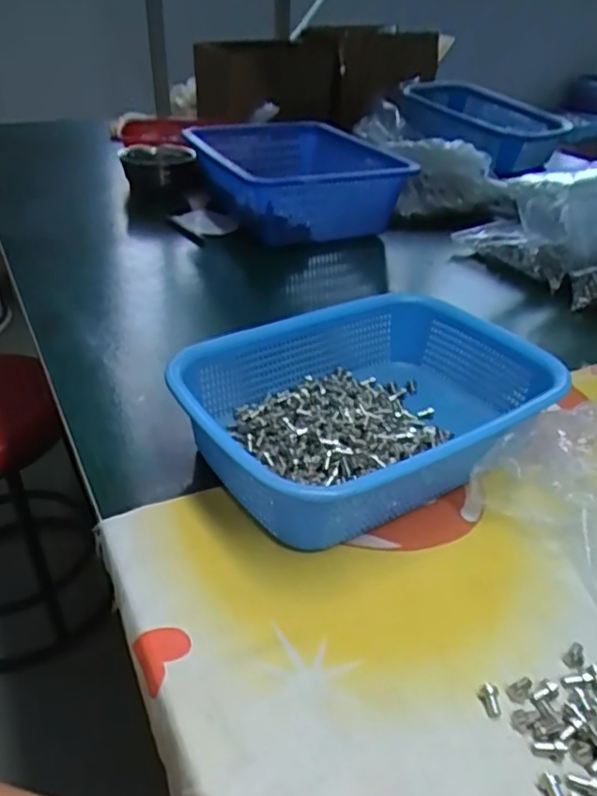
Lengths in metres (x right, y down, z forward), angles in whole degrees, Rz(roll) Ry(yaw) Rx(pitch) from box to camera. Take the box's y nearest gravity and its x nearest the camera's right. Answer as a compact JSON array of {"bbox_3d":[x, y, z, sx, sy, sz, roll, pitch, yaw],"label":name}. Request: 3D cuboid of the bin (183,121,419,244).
[{"bbox_3d":[-0.001,-0.339,0.970,0.271,0.103,0.378,-8,35,-16],"label":"bin"}]

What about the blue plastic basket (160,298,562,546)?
[{"bbox_3d":[0.057,0.007,0.499,0.275,0.074,0.200,-20,39,-28],"label":"blue plastic basket"}]

